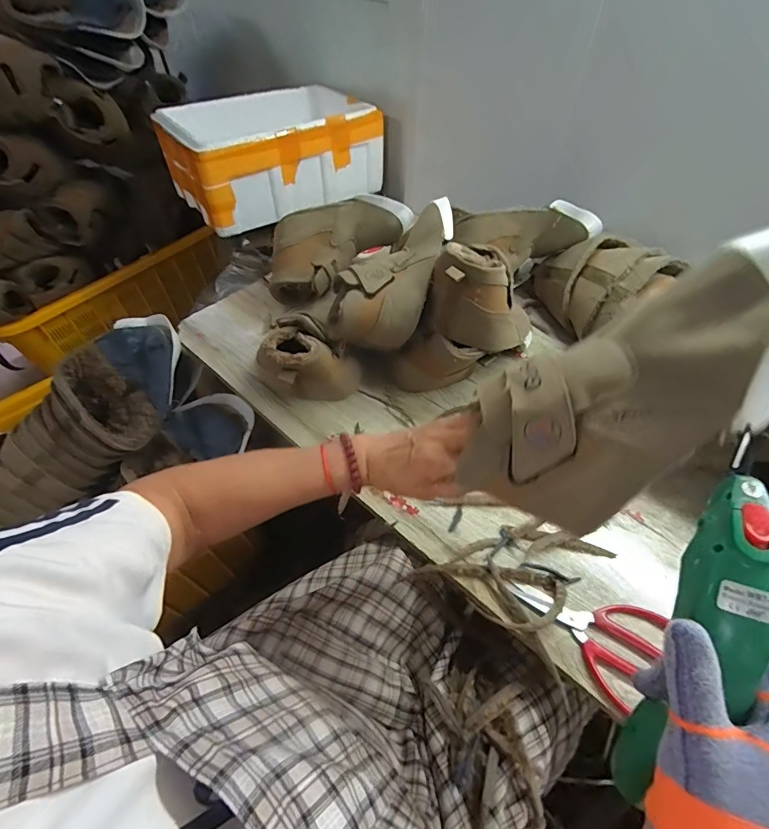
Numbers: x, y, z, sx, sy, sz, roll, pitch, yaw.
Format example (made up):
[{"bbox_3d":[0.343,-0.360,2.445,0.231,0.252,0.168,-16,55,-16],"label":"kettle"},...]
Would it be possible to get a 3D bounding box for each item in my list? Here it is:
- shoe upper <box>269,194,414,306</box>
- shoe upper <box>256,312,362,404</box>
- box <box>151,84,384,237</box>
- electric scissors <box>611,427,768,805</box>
[{"bbox_3d":[-0.079,-0.294,0.733,0.273,0.127,0.085,-33,59,-7],"label":"shoe upper"},{"bbox_3d":[-0.107,-0.075,0.625,0.131,0.112,0.095,-18,55,-14],"label":"shoe upper"},{"bbox_3d":[-0.249,-0.587,0.940,0.402,0.152,0.303,-29,58,-21],"label":"box"},{"bbox_3d":[0.186,0.135,0.258,0.037,0.232,0.060,13,14,9],"label":"electric scissors"}]

